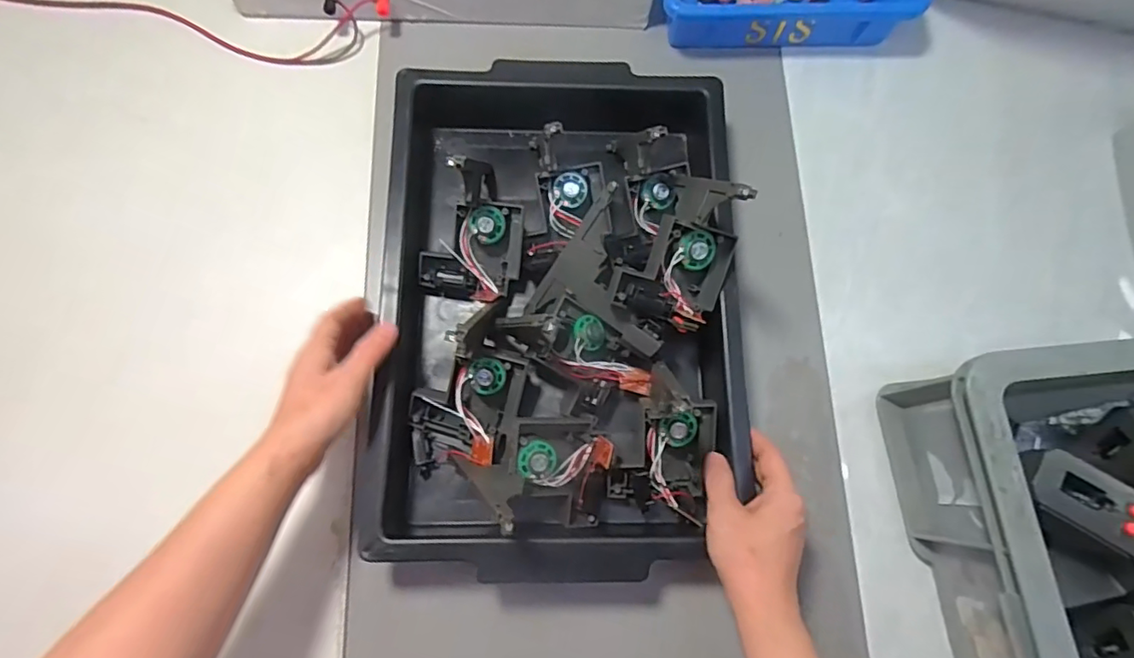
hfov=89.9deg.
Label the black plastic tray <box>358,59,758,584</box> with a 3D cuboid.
[{"bbox_3d":[-0.004,-0.025,0.456,0.270,0.091,0.406,0,75,-1],"label":"black plastic tray"}]

